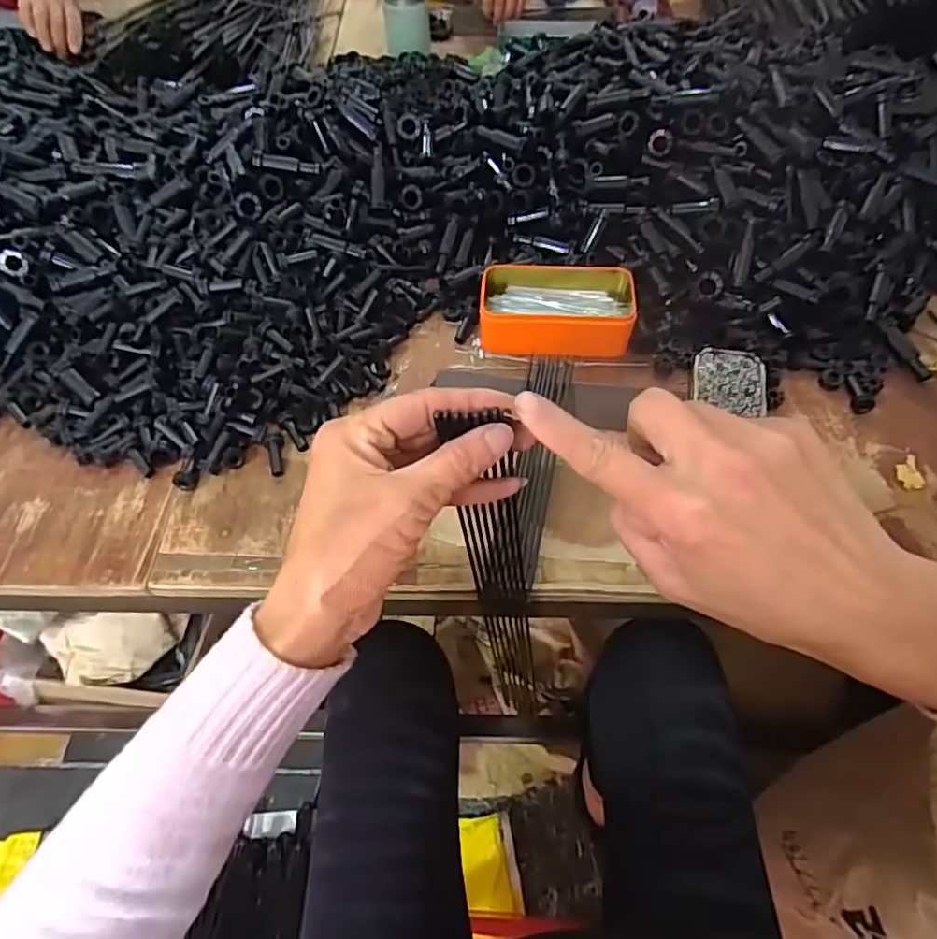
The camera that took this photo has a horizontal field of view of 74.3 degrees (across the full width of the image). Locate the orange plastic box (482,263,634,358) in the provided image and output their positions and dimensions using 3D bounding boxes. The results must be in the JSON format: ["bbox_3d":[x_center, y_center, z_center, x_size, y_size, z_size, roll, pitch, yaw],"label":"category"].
[{"bbox_3d":[0.086,-0.158,0.605,0.143,0.046,0.085,4,56,3],"label":"orange plastic box"}]

